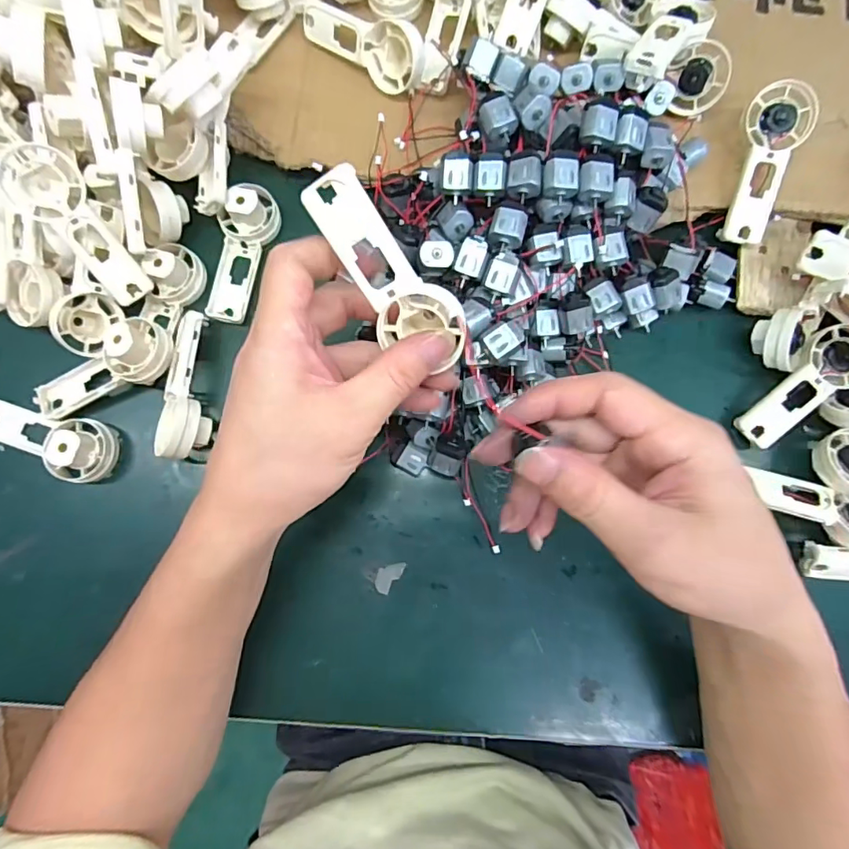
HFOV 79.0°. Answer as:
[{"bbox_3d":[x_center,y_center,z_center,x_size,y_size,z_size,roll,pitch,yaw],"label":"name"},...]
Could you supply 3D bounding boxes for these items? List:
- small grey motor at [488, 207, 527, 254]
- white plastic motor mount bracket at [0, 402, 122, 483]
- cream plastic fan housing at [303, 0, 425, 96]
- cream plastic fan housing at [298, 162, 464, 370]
[{"bbox_3d":[0.047,-0.111,0.296,0.019,0.013,0.026,15,81,2],"label":"small grey motor"},{"bbox_3d":[-0.242,0.010,0.319,0.092,0.024,0.038,12,81,1],"label":"white plastic motor mount bracket"},{"bbox_3d":[-0.041,-0.253,0.345,0.092,0.038,0.016,27,46,15],"label":"cream plastic fan housing"},{"bbox_3d":[-0.017,-0.063,0.224,0.033,0.015,0.093,-42,116,-3],"label":"cream plastic fan housing"}]

